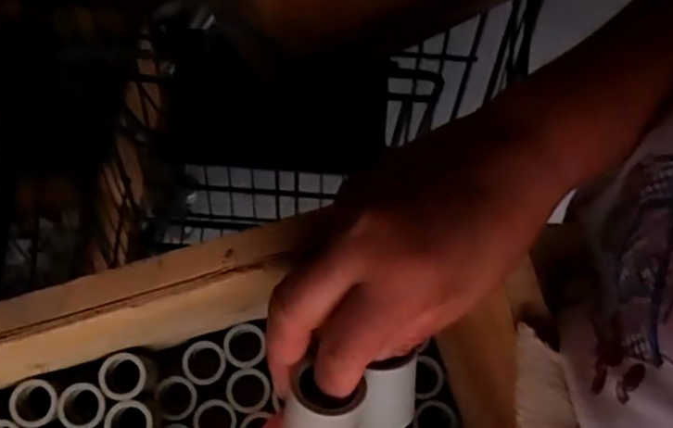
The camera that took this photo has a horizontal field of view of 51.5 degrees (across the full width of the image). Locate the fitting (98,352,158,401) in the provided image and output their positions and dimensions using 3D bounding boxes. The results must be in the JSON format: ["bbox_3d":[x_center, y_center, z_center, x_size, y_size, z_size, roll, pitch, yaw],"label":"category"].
[{"bbox_3d":[-0.146,0.114,0.488,0.031,0.033,0.034,0,69,-1],"label":"fitting"}]

